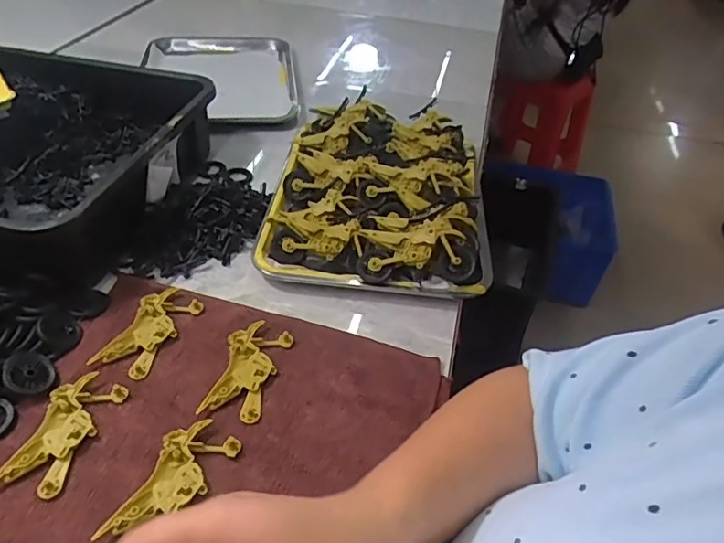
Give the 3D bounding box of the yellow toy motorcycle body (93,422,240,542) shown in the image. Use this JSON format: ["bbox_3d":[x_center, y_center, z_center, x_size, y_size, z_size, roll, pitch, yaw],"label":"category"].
[{"bbox_3d":[-0.139,0.155,0.398,0.050,0.011,0.100,22,44,16],"label":"yellow toy motorcycle body"}]

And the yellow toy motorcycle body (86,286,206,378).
[{"bbox_3d":[-0.196,0.055,0.506,0.051,0.012,0.101,15,43,11],"label":"yellow toy motorcycle body"}]

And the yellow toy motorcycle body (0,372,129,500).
[{"bbox_3d":[-0.236,0.126,0.425,0.052,0.009,0.101,14,42,8],"label":"yellow toy motorcycle body"}]

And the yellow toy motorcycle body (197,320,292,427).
[{"bbox_3d":[-0.101,0.087,0.479,0.052,0.011,0.099,12,42,8],"label":"yellow toy motorcycle body"}]

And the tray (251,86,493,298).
[{"bbox_3d":[0.023,-0.110,0.676,0.253,0.068,0.341,5,42,1],"label":"tray"}]

